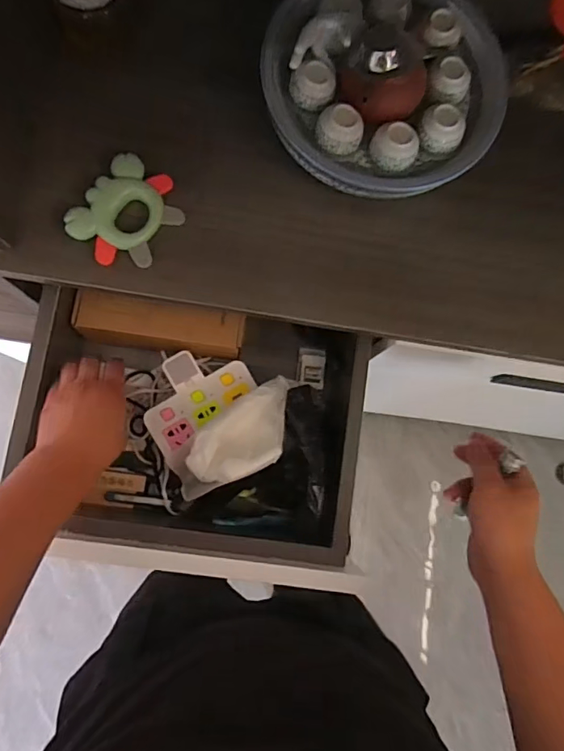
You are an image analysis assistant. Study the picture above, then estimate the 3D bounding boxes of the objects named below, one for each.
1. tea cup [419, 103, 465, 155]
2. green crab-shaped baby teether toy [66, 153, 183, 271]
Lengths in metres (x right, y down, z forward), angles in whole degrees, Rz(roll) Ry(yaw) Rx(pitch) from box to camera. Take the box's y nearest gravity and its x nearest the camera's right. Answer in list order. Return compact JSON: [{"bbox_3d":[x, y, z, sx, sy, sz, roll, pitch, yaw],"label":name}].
[{"bbox_3d":[0.155,-0.238,0.479,0.039,0.025,0.036,1,82,-5],"label":"tea cup"},{"bbox_3d":[-0.151,-0.159,0.489,0.083,0.016,0.104,35,81,0],"label":"green crab-shaped baby teether toy"}]

